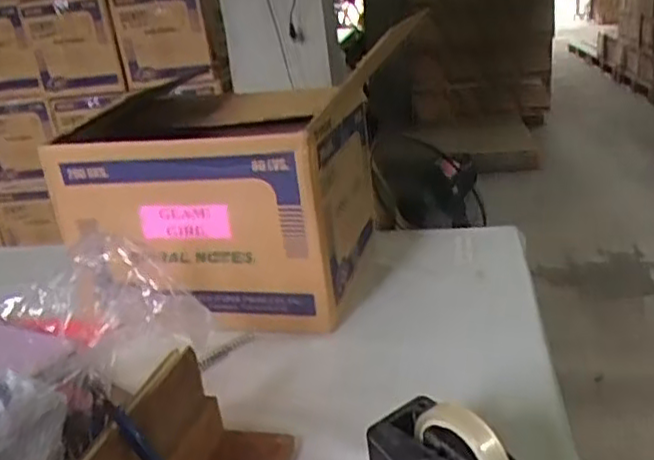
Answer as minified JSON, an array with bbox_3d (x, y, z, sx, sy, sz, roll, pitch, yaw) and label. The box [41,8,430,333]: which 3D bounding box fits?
[{"bbox_3d":[-0.147,-0.056,1.143,0.430,0.343,0.396,-1,21,16],"label":"box"}]

